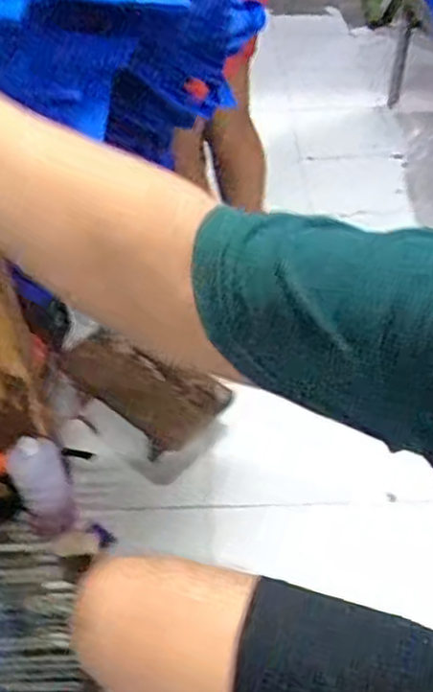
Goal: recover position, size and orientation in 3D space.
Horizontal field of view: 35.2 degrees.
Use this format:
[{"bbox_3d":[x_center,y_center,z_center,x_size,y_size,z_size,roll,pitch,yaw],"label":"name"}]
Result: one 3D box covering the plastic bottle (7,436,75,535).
[{"bbox_3d":[-0.284,0.238,1.125,0.082,0.230,0.071,-21,50,-18],"label":"plastic bottle"}]

